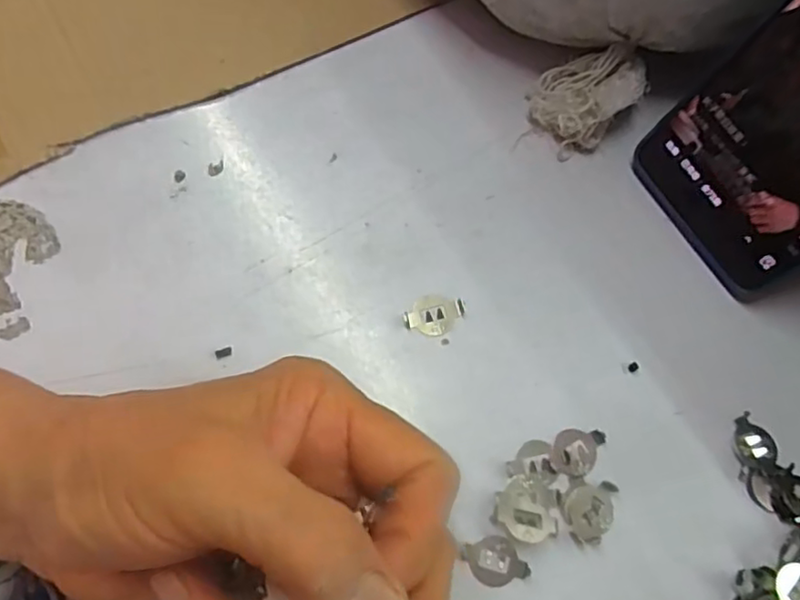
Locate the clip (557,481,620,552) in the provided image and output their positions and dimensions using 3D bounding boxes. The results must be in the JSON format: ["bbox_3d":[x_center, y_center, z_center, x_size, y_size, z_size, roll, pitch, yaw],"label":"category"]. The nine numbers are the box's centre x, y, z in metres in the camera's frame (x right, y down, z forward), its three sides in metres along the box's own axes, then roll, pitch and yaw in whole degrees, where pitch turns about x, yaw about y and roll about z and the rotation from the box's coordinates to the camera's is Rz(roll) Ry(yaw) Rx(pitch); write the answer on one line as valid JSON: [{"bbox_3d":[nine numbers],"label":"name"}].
[{"bbox_3d":[0.067,0.075,0.221,0.021,0.004,0.020,1,71,-2],"label":"clip"}]

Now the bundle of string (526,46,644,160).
[{"bbox_3d":[0.079,-0.085,0.267,0.043,0.022,0.034,-30,75,-12],"label":"bundle of string"}]

